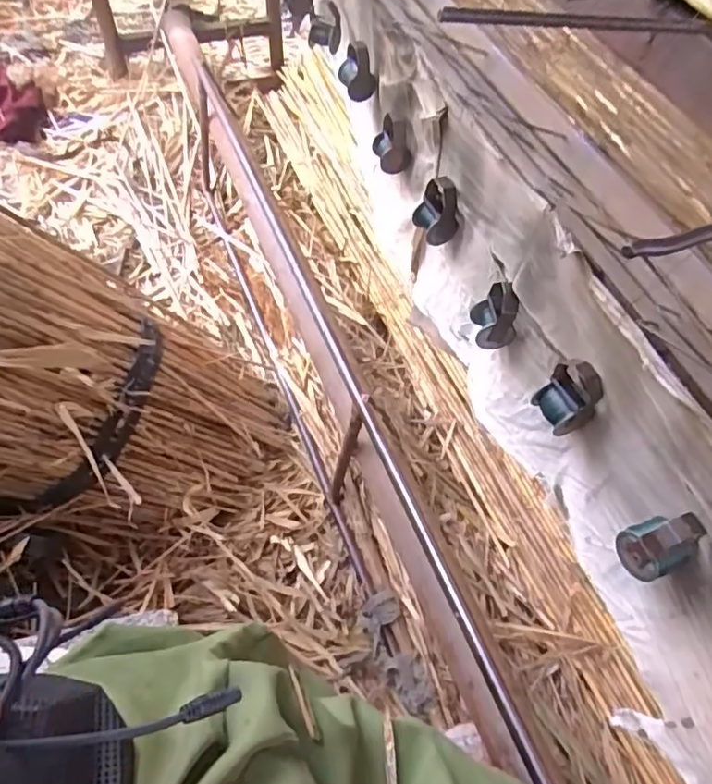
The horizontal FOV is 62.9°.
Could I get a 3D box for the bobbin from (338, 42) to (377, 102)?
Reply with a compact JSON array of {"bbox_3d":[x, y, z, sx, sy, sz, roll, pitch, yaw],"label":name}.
[{"bbox_3d":[0.003,-0.500,0.916,0.060,0.075,0.040,4,56,-1],"label":"bobbin"}]

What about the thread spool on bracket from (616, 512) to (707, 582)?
[{"bbox_3d":[0.277,0.134,0.521,0.056,0.071,0.045,-18,59,-16],"label":"thread spool on bracket"}]

